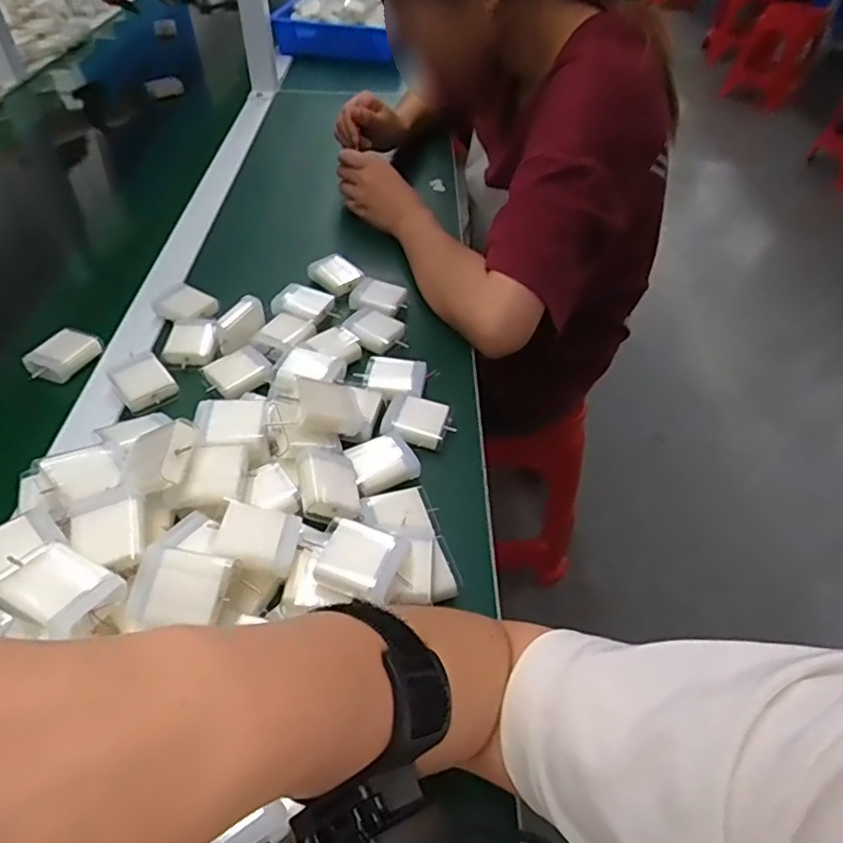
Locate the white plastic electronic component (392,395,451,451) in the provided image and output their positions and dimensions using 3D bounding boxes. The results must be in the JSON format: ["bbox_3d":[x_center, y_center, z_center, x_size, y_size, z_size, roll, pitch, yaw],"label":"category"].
[{"bbox_3d":[0.000,0.001,0.489,0.040,0.010,0.043,15,47,10],"label":"white plastic electronic component"}]

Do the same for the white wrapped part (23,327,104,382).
[{"bbox_3d":[-0.316,-0.059,0.532,0.041,0.015,0.058,21,48,15],"label":"white wrapped part"}]

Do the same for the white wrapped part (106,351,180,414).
[{"bbox_3d":[-0.236,-0.035,0.504,0.043,0.016,0.053,-32,56,-30],"label":"white wrapped part"}]

